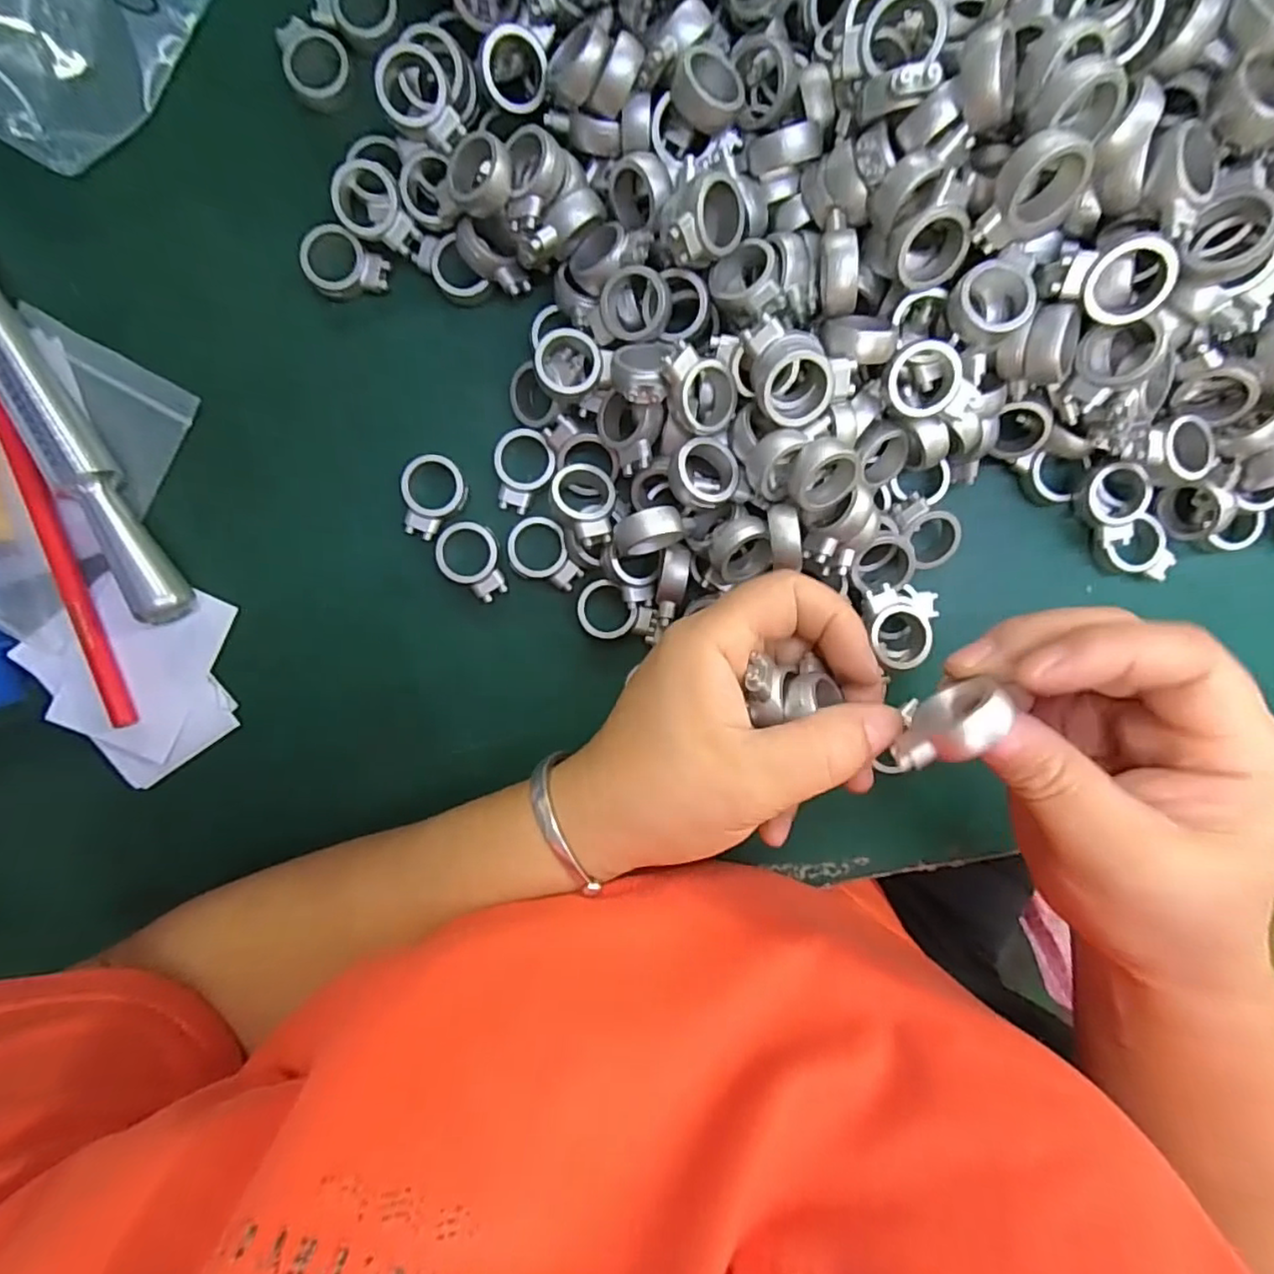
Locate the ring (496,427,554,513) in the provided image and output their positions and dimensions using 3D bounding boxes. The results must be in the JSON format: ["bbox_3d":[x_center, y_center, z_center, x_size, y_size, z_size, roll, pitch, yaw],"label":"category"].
[{"bbox_3d":[-0.047,-0.069,0.261,0.025,0.008,0.034,4,94,-1],"label":"ring"}]

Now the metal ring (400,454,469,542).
[{"bbox_3d":[-0.085,-0.058,0.262,0.026,0.006,0.034,4,94,-1],"label":"metal ring"}]

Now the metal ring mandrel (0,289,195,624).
[{"bbox_3d":[-0.247,-0.109,0.250,0.017,0.021,0.228,-30,94,1],"label":"metal ring mandrel"}]

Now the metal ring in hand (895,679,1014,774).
[{"bbox_3d":[0.088,0.025,0.180,0.032,0.017,0.015,-26,95,2],"label":"metal ring in hand"}]

